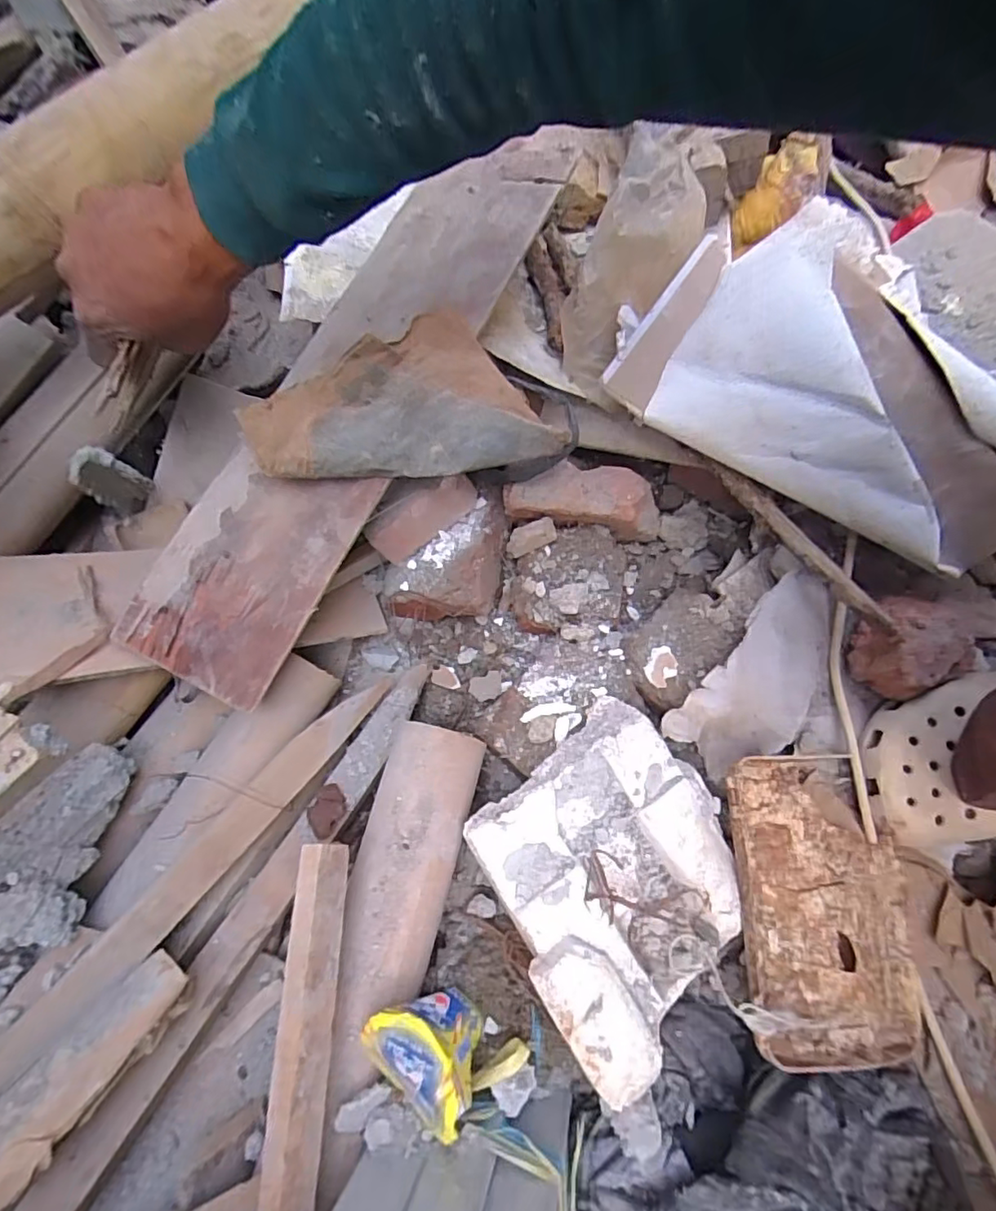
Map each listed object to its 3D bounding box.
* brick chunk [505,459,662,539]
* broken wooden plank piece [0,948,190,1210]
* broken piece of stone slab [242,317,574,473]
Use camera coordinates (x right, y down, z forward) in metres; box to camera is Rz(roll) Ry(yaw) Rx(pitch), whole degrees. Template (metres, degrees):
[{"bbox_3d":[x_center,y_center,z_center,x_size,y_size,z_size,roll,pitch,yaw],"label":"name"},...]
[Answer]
[{"bbox_3d":[0.082,-0.092,0.521,0.154,0.063,0.058,5,66,-15],"label":"brick chunk"},{"bbox_3d":[-0.243,0.271,0.331,0.040,0.022,0.130,34,50,16],"label":"broken wooden plank piece"},{"bbox_3d":[-0.069,-0.157,0.438,0.230,0.068,0.111,-13,67,-2],"label":"broken piece of stone slab"}]

